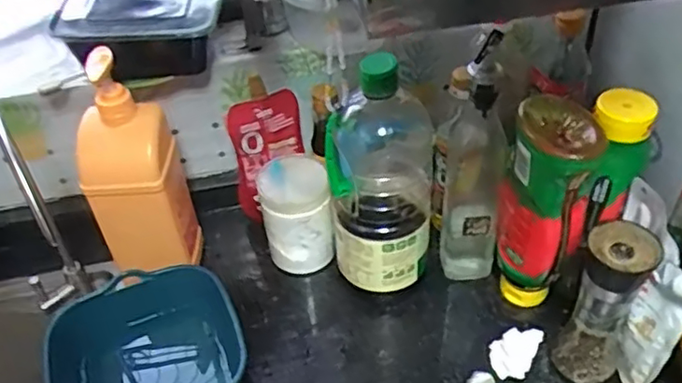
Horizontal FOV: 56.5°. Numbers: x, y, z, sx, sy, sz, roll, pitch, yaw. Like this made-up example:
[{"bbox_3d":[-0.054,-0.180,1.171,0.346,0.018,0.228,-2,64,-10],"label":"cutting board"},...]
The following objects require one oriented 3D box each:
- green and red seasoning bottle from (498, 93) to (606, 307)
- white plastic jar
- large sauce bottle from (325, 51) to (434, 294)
[{"bbox_3d":[0.202,0.023,0.652,0.074,0.232,0.080,12,45,17],"label":"green and red seasoning bottle"},{"bbox_3d":[-0.052,0.025,0.759,0.077,0.120,0.089,-8,43,-4],"label":"white plastic jar"},{"bbox_3d":[0.040,-0.017,0.653,0.104,0.256,0.091,-2,42,2],"label":"large sauce bottle"}]

